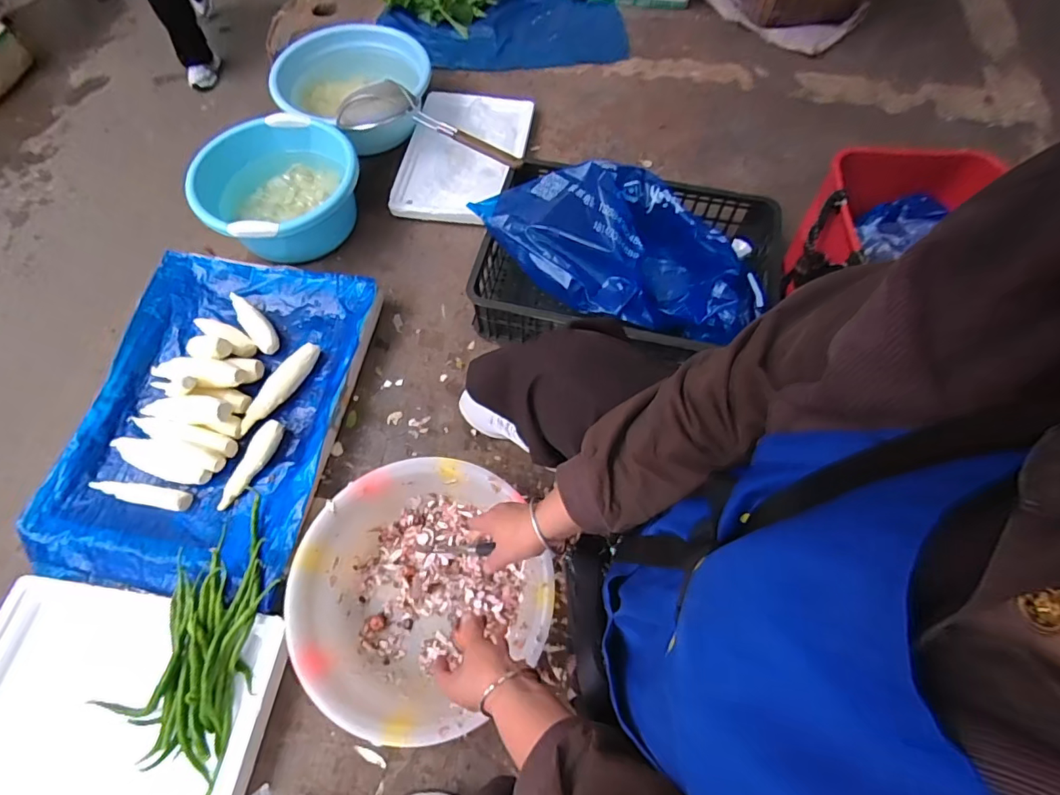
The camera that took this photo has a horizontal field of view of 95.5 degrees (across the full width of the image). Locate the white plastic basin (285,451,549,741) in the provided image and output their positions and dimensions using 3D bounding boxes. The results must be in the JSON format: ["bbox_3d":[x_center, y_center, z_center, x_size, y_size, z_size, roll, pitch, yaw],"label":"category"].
[{"bbox_3d":[-0.159,0.297,0.754,0.344,0.133,0.370,0,65,-1],"label":"white plastic basin"}]

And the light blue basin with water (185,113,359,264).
[{"bbox_3d":[-0.559,-0.467,1.089,0.289,0.152,0.341,37,70,15],"label":"light blue basin with water"}]

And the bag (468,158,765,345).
[{"bbox_3d":[0.162,-0.286,0.960,0.572,0.176,0.268,19,66,8],"label":"bag"}]

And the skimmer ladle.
[{"bbox_3d":[-0.214,-0.626,1.077,0.430,0.064,0.130,13,66,5],"label":"skimmer ladle"}]

